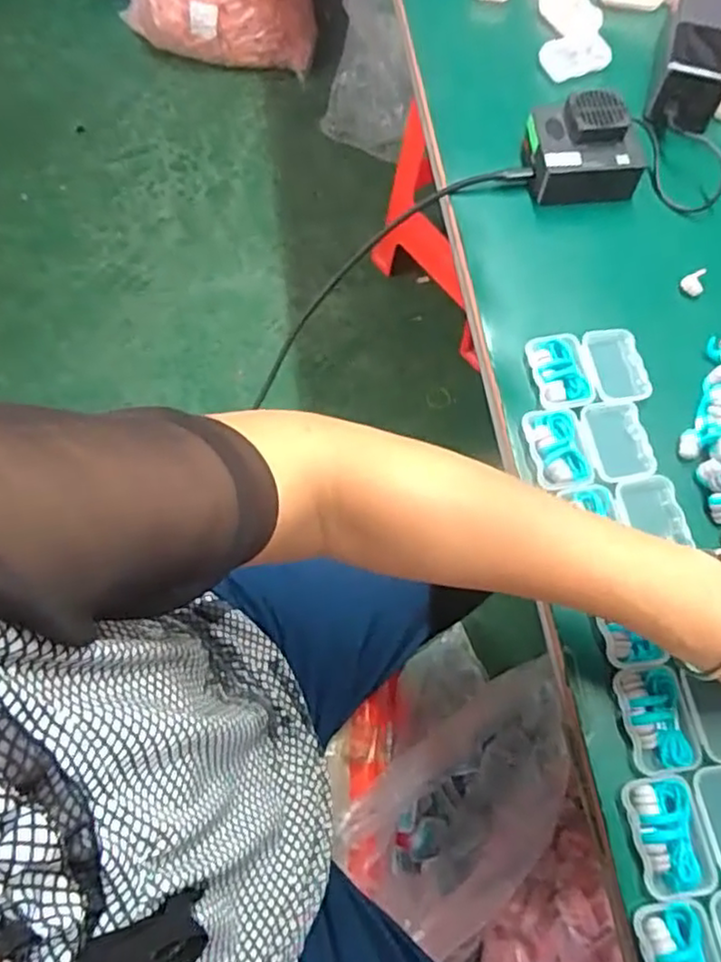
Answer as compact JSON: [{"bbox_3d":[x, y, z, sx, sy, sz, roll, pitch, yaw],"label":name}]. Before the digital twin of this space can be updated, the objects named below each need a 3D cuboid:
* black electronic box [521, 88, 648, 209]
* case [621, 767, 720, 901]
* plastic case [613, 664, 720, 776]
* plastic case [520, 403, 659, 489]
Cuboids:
[{"bbox_3d":[0.172,-0.258,0.512,0.082,0.050,0.067,-1,67,-1],"label":"black electronic box"},{"bbox_3d":[0.180,0.181,0.343,0.075,0.010,0.055,-7,67,-4],"label":"case"},{"bbox_3d":[0.185,0.129,0.367,0.078,0.011,0.054,-6,67,-3],"label":"plastic case"},{"bbox_3d":[0.149,-0.024,0.429,0.078,0.010,0.055,-8,68,-4],"label":"plastic case"}]

